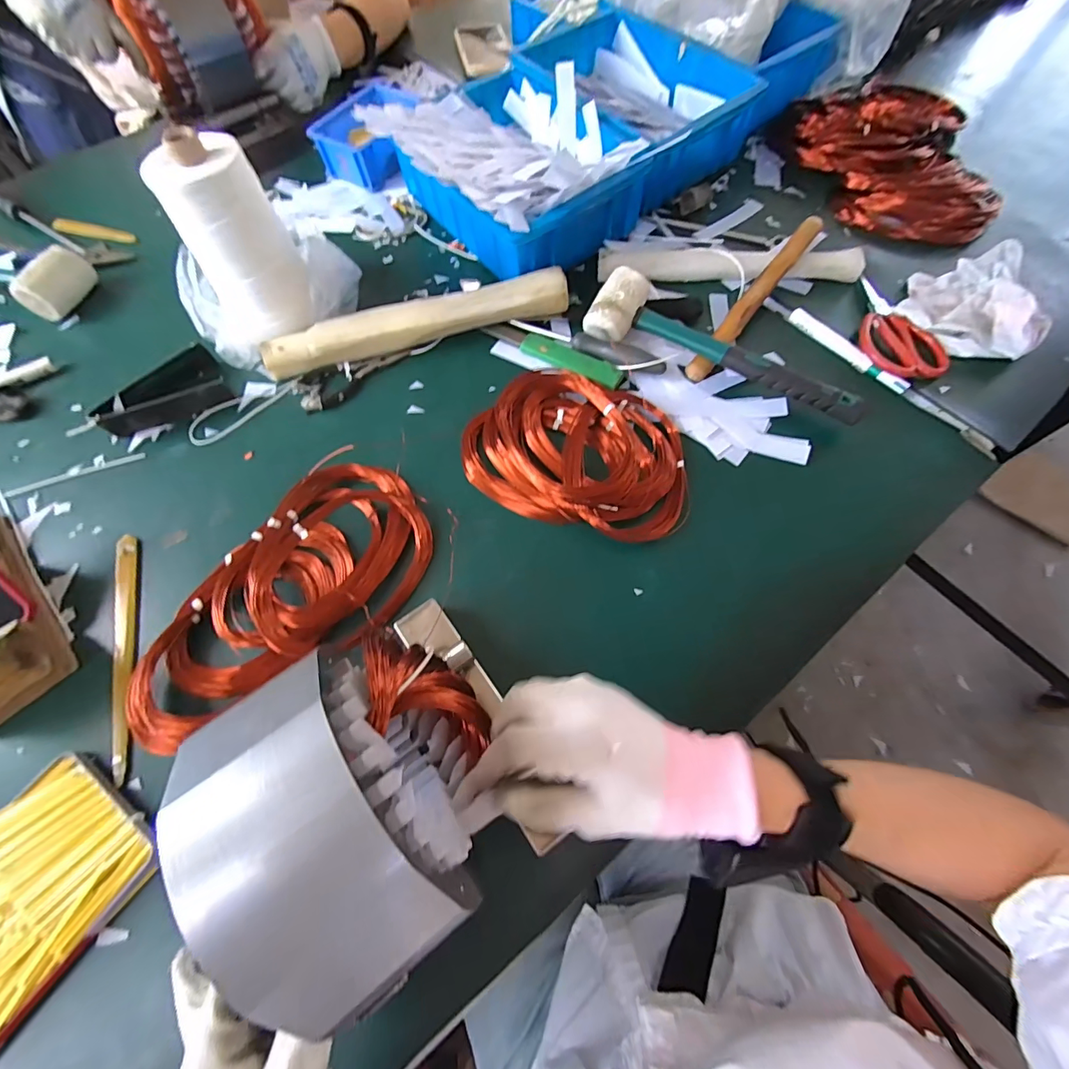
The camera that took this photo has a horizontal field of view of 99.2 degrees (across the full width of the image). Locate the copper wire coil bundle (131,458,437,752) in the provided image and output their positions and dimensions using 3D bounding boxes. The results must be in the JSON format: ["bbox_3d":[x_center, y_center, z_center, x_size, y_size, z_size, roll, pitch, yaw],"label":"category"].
[{"bbox_3d":[-0.217,0.044,0.390,0.264,0.031,0.150,-35,72,-11],"label":"copper wire coil bundle"}]

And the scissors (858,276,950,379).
[{"bbox_3d":[0.382,-0.224,0.492,0.078,0.015,0.142,-18,70,-5],"label":"scissors"}]

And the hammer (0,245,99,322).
[{"bbox_3d":[-0.695,-0.335,0.554,0.317,0.050,0.087,17,70,8],"label":"hammer"}]

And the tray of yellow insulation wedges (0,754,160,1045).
[{"bbox_3d":[-0.366,0.265,0.302,0.120,0.018,0.194,34,74,13],"label":"tray of yellow insulation wedges"}]

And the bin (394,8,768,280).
[{"bbox_3d":[0.140,-0.555,0.596,0.215,0.085,0.269,-35,72,-11],"label":"bin"}]

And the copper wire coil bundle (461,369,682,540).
[{"bbox_3d":[0.040,-0.084,0.439,0.214,0.032,0.152,13,70,6],"label":"copper wire coil bundle"}]

